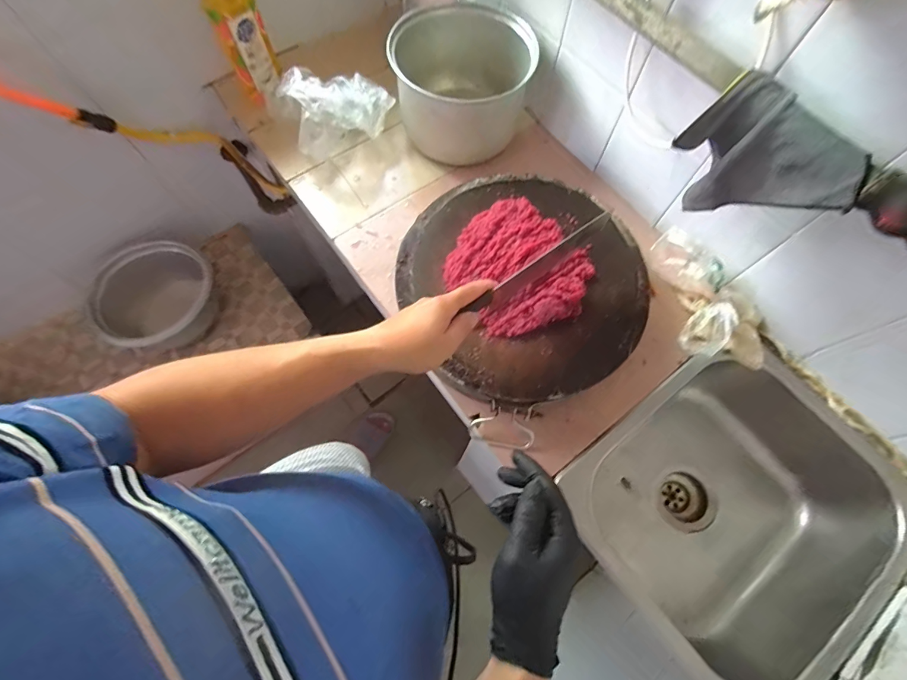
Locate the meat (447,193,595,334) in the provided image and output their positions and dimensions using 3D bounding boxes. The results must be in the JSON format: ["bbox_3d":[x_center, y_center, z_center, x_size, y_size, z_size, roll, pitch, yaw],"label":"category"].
[{"bbox_3d":[0.093,-0.107,0.591,0.188,0.020,0.201,1,69,-2],"label":"meat"}]

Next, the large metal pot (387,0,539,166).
[{"bbox_3d":[0.011,-0.431,0.680,0.222,0.157,0.218,1,69,-2],"label":"large metal pot"}]

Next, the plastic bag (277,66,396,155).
[{"bbox_3d":[-0.190,-0.388,0.692,0.167,0.137,0.089,-10,70,-6],"label":"plastic bag"}]

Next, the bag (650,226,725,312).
[{"bbox_3d":[0.356,-0.111,0.614,0.040,0.073,0.116,-33,74,-14],"label":"bag"}]

